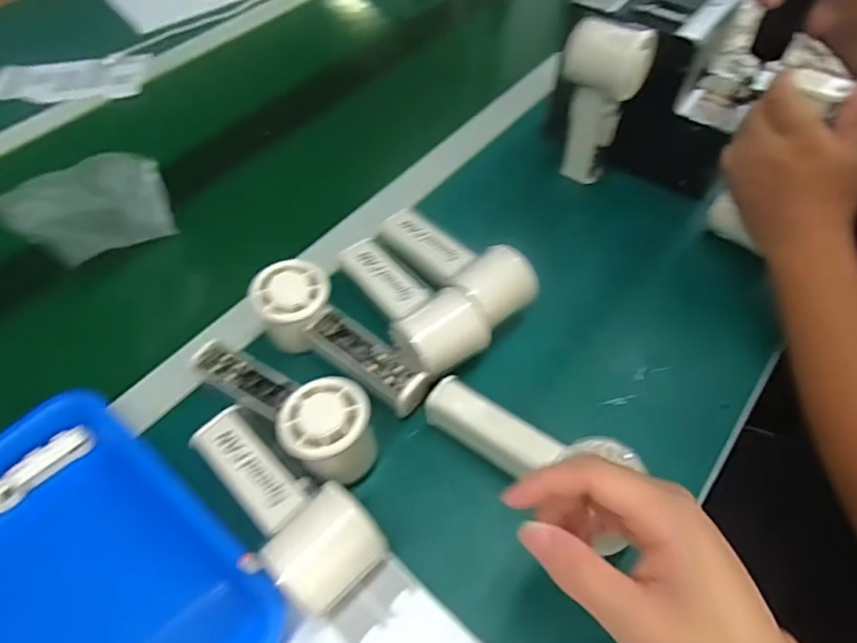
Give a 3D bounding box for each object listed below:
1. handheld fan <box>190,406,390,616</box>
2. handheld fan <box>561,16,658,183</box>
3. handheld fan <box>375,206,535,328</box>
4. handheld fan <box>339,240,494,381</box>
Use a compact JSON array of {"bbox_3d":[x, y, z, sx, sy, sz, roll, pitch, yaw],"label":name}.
[{"bbox_3d":[-0.096,0.116,0.360,0.059,0.043,0.151,-39,62,-23],"label":"handheld fan"},{"bbox_3d":[0.158,-0.202,0.515,0.072,0.148,0.048,17,56,14],"label":"handheld fan"},{"bbox_3d":[0.020,-0.053,0.474,0.063,0.049,0.160,-36,61,-21],"label":"handheld fan"},{"bbox_3d":[-0.021,-0.019,0.452,0.065,0.045,0.154,-33,60,-19],"label":"handheld fan"}]

